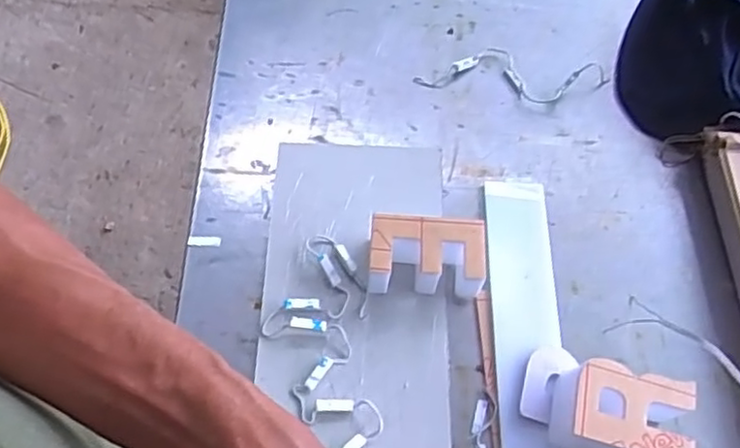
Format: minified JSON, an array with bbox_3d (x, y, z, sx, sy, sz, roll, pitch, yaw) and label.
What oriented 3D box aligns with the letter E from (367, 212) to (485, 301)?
[{"bbox_3d":[0.041,0.024,0.511,0.084,0.045,0.047,2,62,-1],"label":"letter E"}]

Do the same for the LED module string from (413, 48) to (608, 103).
[{"bbox_3d":[0.131,-0.139,0.624,0.173,0.013,0.055,9,62,2],"label":"LED module string"}]

